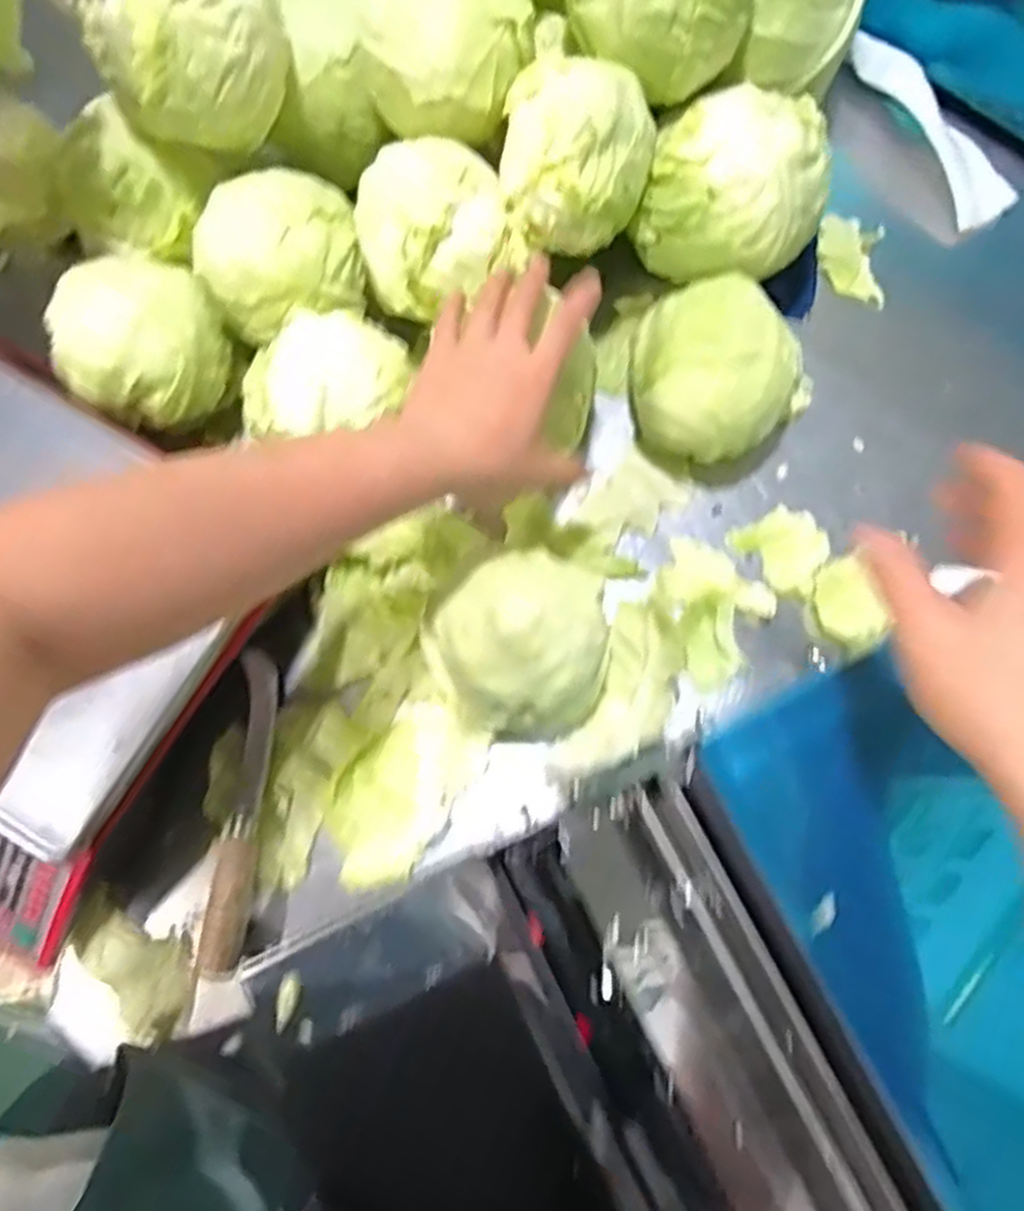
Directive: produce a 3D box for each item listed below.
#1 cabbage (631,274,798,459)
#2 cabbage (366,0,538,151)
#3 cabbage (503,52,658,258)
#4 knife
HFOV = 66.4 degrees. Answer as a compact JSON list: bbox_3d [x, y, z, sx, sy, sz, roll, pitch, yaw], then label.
[{"bbox_3d":[0.135,-0.161,0.538,0.115,0.104,0.106,22,80,5],"label":"cabbage"},{"bbox_3d":[-0.042,-0.355,0.502,0.108,0.082,0.087,3,79,2],"label":"cabbage"},{"bbox_3d":[0.042,-0.289,0.500,0.092,0.078,0.088,0,79,1],"label":"cabbage"},{"bbox_3d":[-0.177,0.131,0.517,0.024,0.026,0.200,4,79,2],"label":"knife"}]

